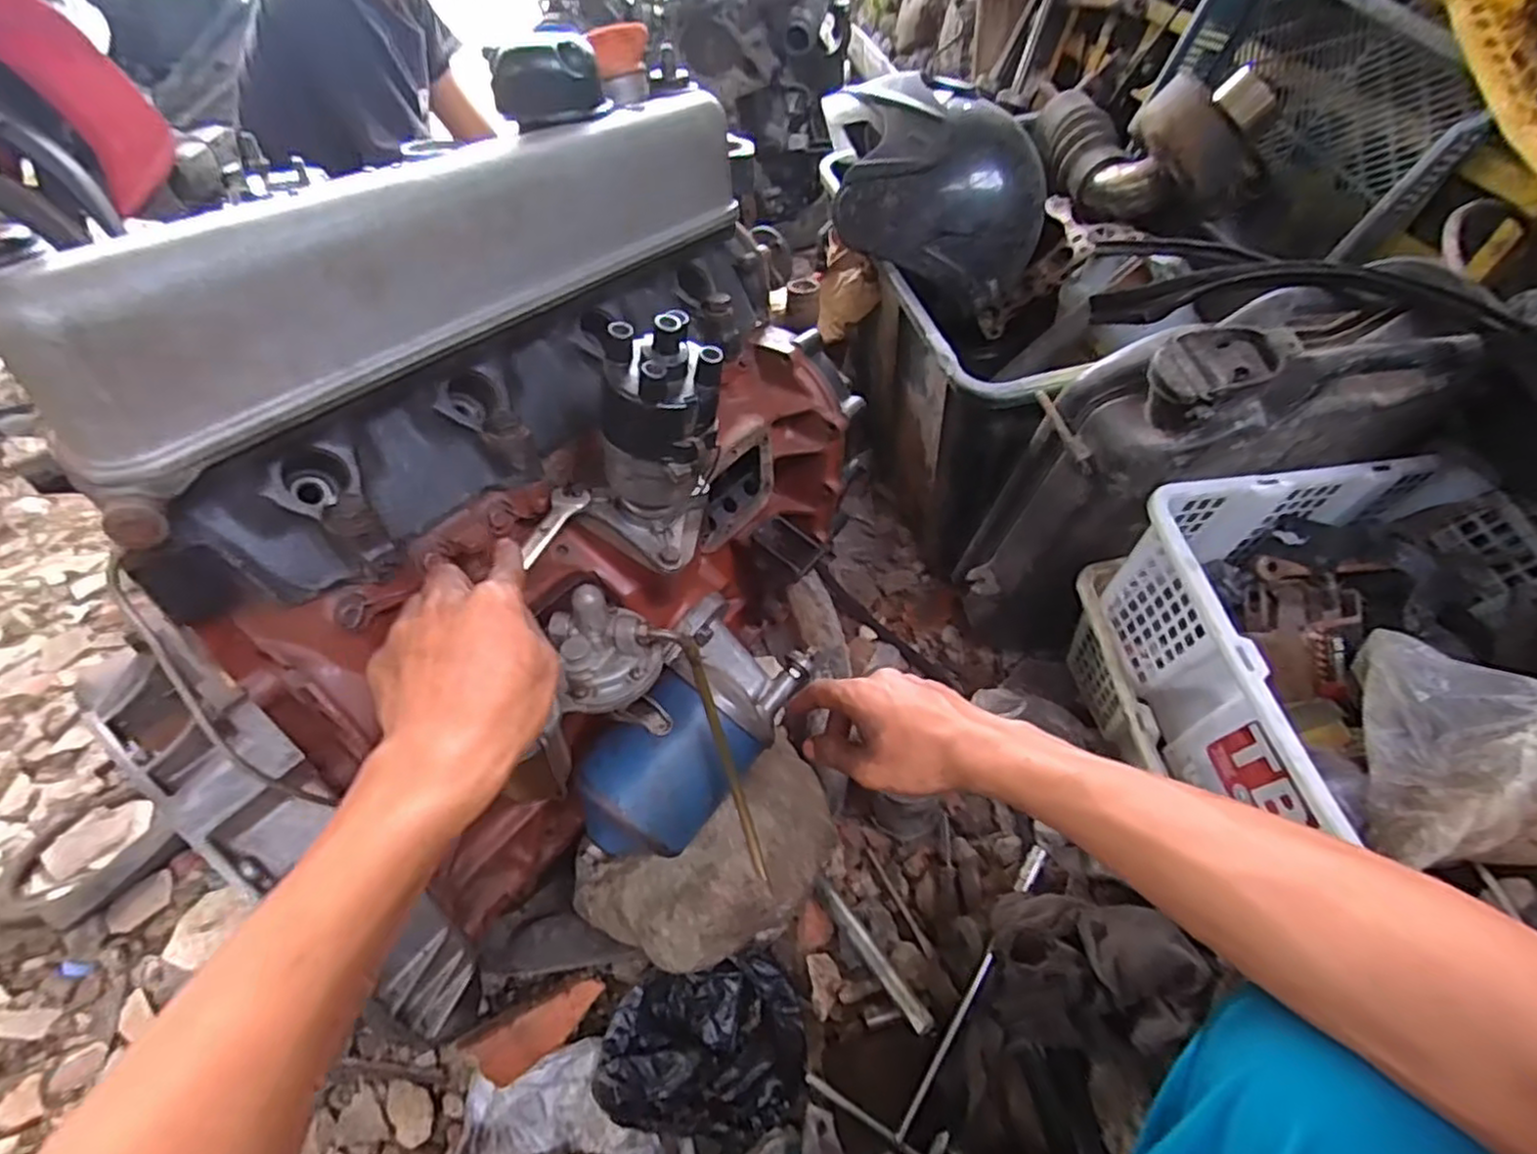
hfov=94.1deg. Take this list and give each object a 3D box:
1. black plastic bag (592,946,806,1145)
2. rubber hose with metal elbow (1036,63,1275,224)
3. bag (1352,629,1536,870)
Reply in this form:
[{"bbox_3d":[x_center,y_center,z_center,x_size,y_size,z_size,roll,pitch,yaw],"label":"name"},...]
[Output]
[{"bbox_3d":[-0.059,0.425,0.649,0.179,0.052,0.139,-14,47,-7],"label":"black plastic bag"},{"bbox_3d":[0.475,-0.558,0.915,0.201,0.145,0.304,-1,45,6],"label":"rubber hose with metal elbow"},{"bbox_3d":[0.485,0.108,0.491,0.099,0.115,0.161,7,47,14],"label":"bag"}]

